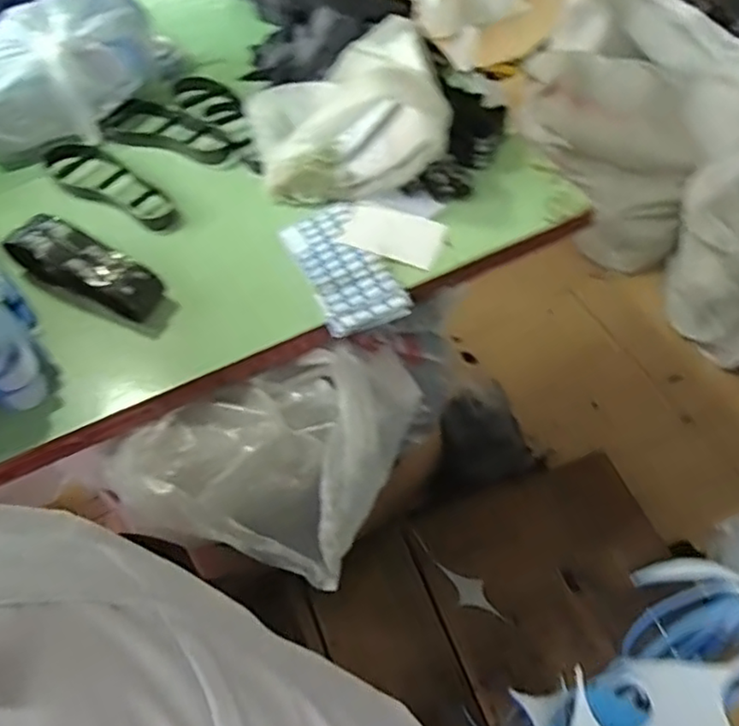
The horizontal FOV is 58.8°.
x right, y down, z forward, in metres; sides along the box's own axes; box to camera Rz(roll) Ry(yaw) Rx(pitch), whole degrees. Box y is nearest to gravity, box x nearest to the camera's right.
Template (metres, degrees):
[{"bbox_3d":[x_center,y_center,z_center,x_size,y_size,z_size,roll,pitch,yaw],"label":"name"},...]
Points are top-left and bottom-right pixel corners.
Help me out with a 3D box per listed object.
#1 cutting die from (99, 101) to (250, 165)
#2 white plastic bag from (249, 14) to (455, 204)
[{"bbox_3d":[-0.352,-0.423,1.200,0.269,0.050,0.106,12,64,8],"label":"cutting die"},{"bbox_3d":[-0.035,-0.433,1.108,0.327,0.186,0.254,-15,63,-5],"label":"white plastic bag"}]

